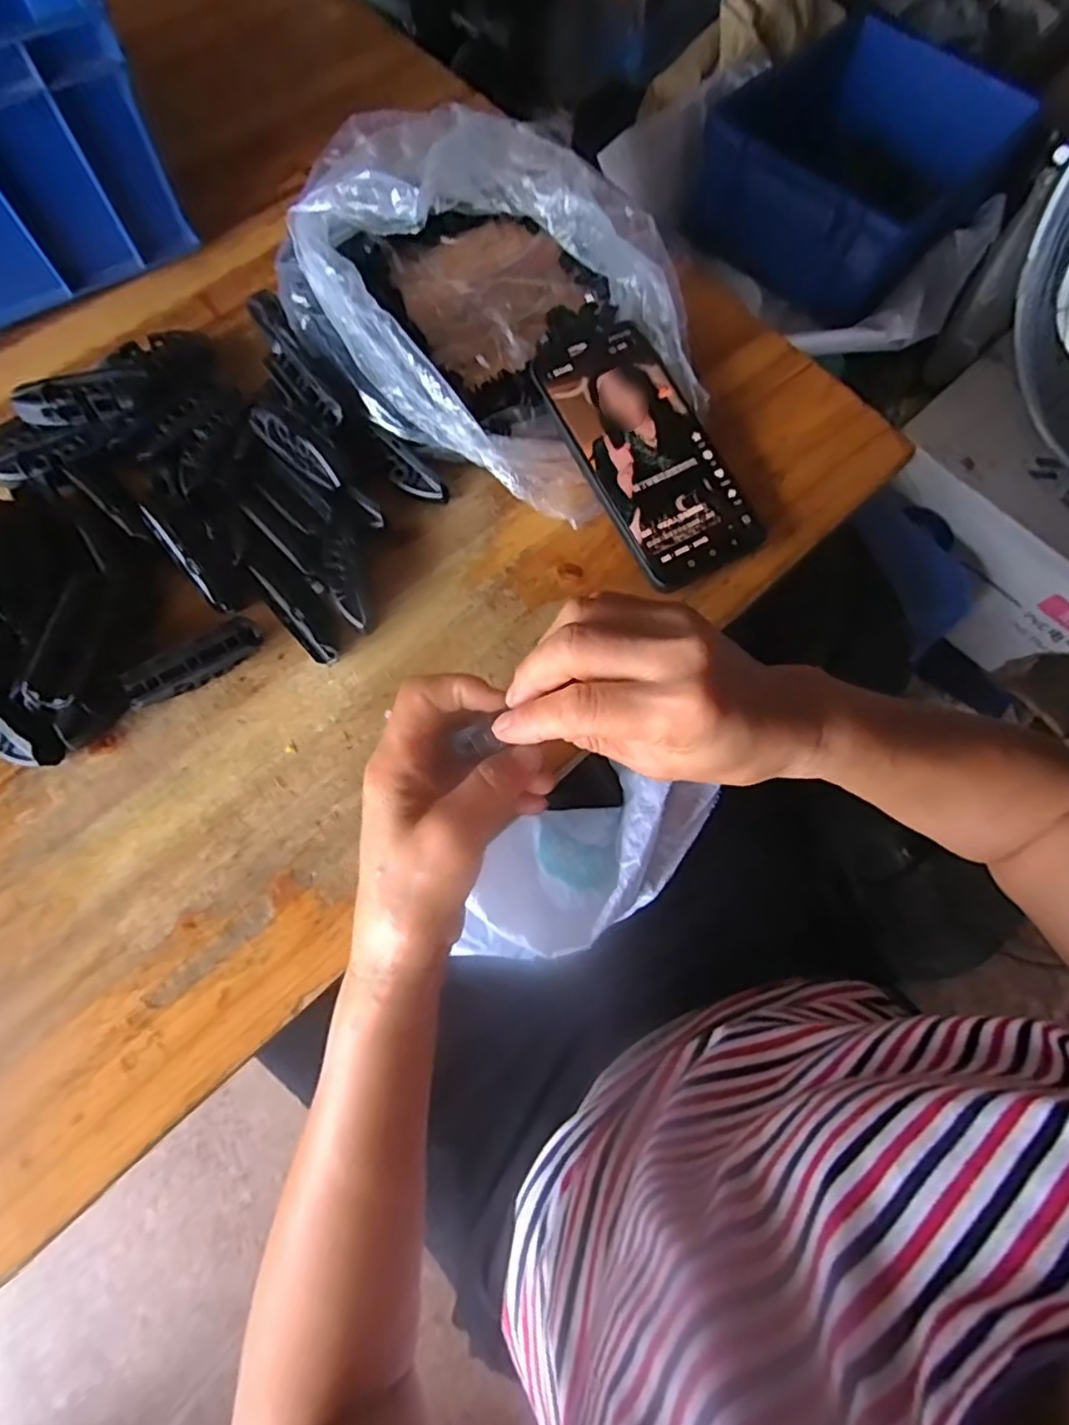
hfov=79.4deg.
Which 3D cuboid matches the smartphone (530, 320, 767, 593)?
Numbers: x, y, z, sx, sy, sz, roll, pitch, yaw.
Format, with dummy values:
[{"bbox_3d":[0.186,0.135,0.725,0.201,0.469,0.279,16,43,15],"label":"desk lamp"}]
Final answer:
[{"bbox_3d":[0.067,-0.156,0.385,0.082,0.008,0.163,-31,83,-12],"label":"smartphone"}]

